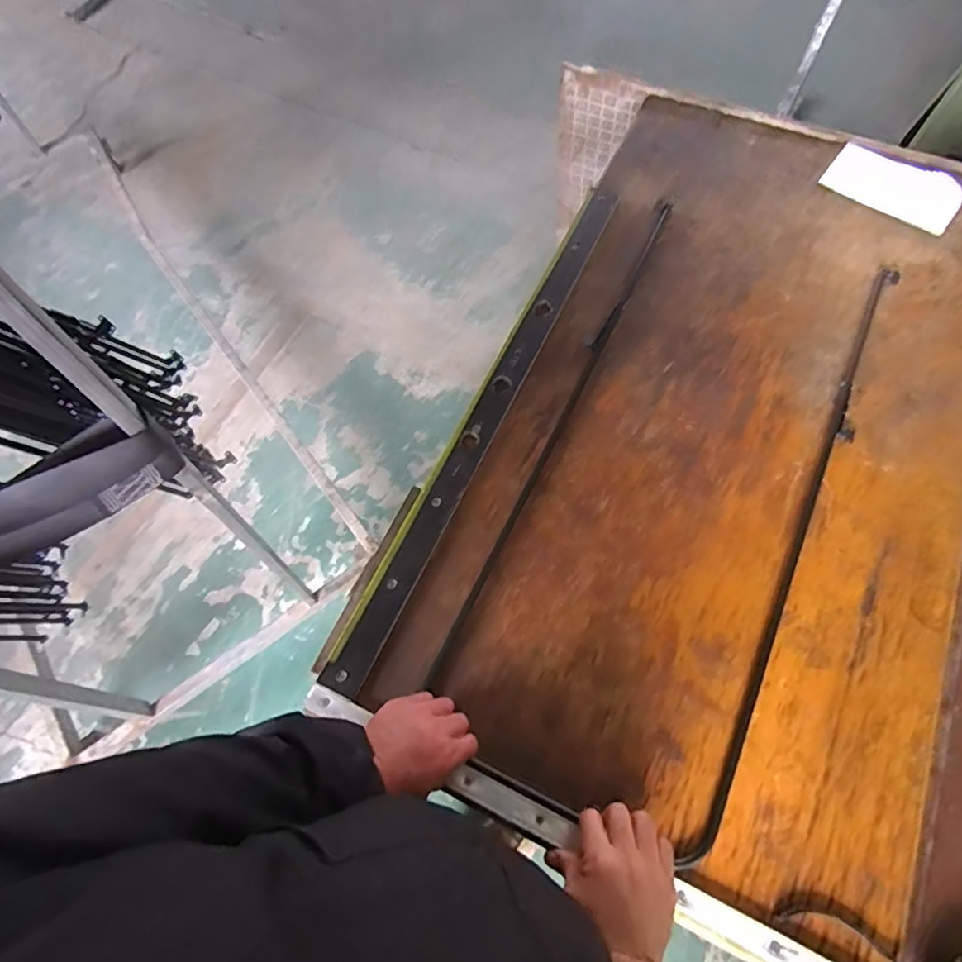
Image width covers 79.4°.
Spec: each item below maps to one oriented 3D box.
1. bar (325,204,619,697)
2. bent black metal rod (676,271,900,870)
[{"bbox_3d":[0.022,-0.112,0.810,0.045,0.010,0.839,24,68,11],"label":"bar"},{"bbox_3d":[0.424,0.037,0.740,0.033,0.008,0.875,26,69,12],"label":"bent black metal rod"}]

